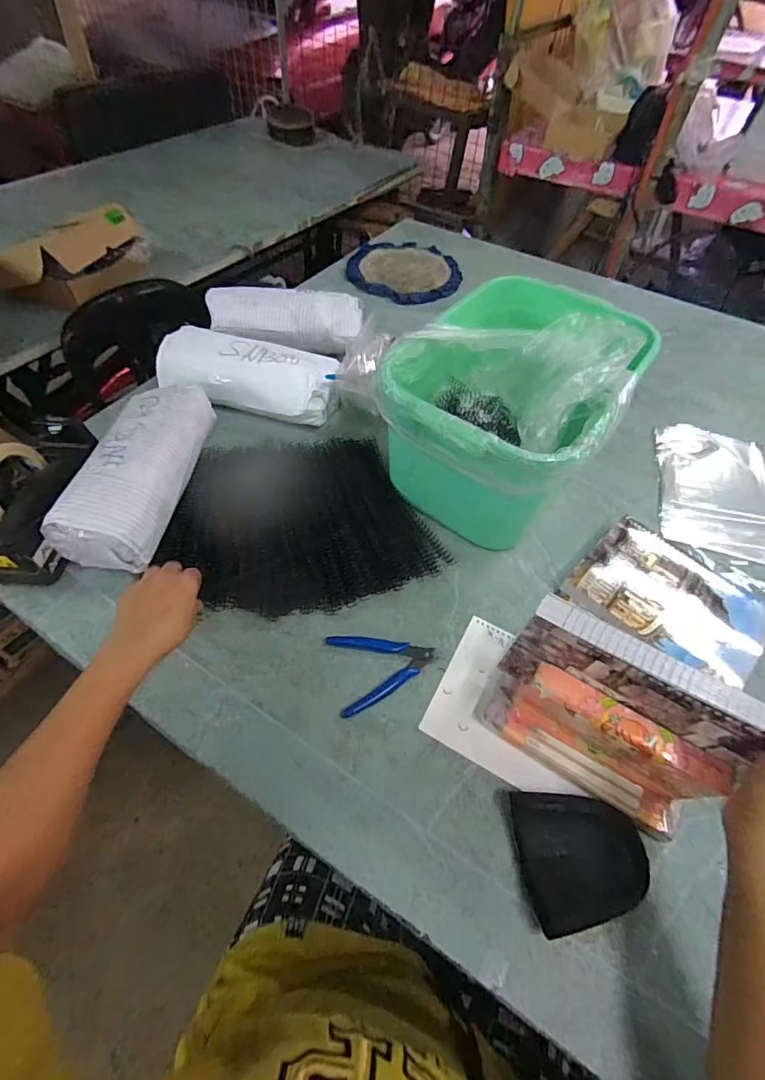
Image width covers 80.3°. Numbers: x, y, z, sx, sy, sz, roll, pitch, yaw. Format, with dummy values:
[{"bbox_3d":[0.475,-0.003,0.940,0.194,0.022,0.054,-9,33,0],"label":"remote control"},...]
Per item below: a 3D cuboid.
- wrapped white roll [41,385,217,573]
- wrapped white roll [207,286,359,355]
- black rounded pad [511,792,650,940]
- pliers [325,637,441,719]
[{"bbox_3d":[-0.299,-0.090,0.567,0.111,0.069,0.251,7,55,2],"label":"wrapped white roll"},{"bbox_3d":[-0.165,-0.371,0.761,0.256,0.067,0.095,4,55,0],"label":"wrapped white roll"},{"bbox_3d":[0.174,0.272,0.392,0.105,0.026,0.095,-3,55,-5],"label":"black rounded pad"},{"bbox_3d":[0.002,0.132,0.494,0.112,0.007,0.084,-13,57,-12],"label":"pliers"}]

